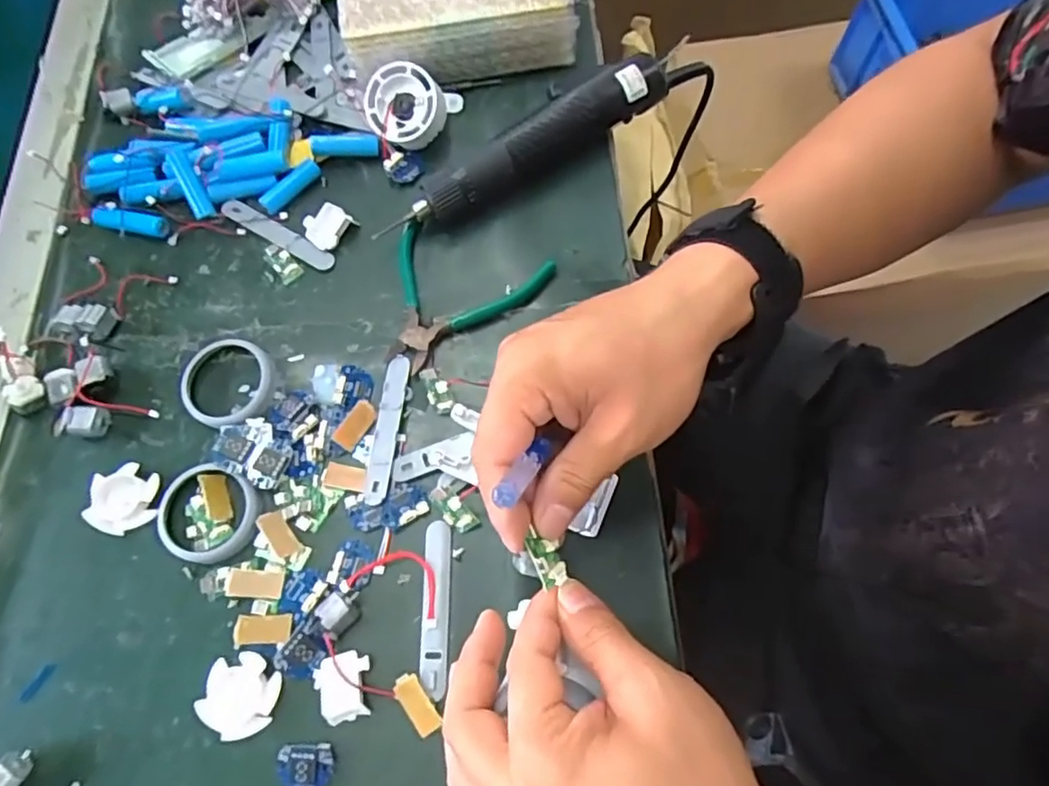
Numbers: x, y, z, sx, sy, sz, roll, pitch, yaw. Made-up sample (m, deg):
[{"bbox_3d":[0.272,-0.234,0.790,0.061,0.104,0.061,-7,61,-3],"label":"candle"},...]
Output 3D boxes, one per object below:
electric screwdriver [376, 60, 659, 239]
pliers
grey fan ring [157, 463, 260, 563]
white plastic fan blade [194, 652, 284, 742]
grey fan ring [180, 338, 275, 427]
[{"bbox_3d":[0.008,-0.176,0.441,0.213,0.044,0.041,-33,73,-11],"label":"electric screwdriver"},{"bbox_3d":[-0.048,-0.058,0.415,0.105,0.013,0.099,20,71,8],"label":"pliers"},{"bbox_3d":[-0.189,0.071,0.371,0.057,0.008,0.056,0,70,1],"label":"grey fan ring"},{"bbox_3d":[-0.154,0.164,0.339,0.041,0.011,0.039,33,74,12],"label":"white plastic fan blade"},{"bbox_3d":[-0.192,-0.007,0.401,0.057,0.011,0.058,0,70,1],"label":"grey fan ring"}]

